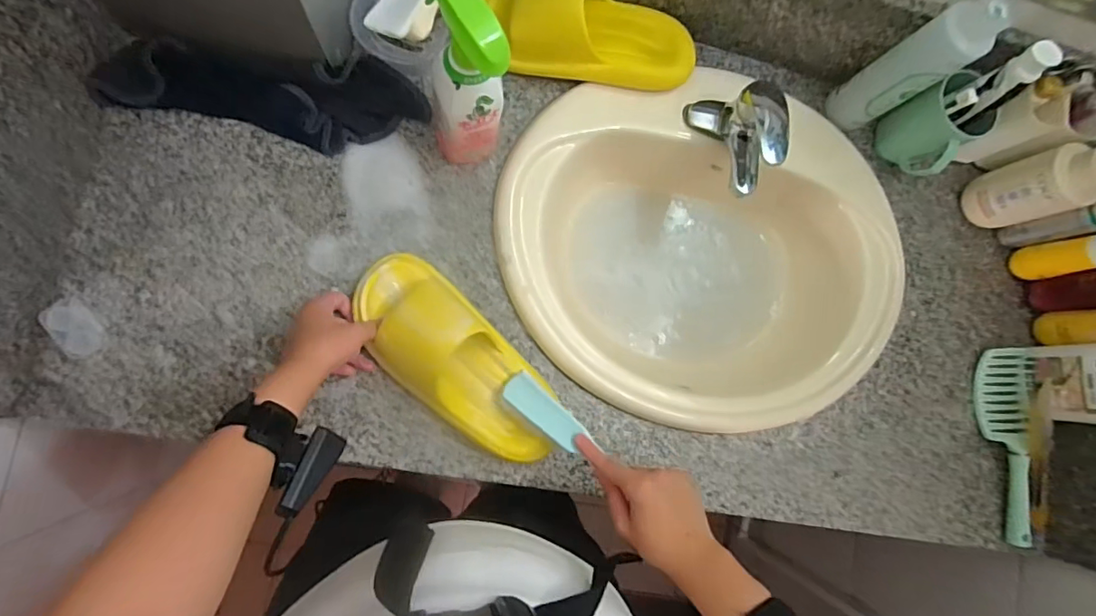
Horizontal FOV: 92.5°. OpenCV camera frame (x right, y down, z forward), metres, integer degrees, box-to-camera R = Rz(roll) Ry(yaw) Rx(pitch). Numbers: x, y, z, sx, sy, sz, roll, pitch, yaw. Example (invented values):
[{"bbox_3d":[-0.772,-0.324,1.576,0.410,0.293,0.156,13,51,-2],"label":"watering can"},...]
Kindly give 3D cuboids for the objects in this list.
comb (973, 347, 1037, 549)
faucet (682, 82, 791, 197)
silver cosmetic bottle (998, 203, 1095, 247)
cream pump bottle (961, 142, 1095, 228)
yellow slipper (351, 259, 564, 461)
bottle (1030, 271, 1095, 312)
[{"bbox_3d":[0.611,0.183,0.700,0.068,0.035,0.257,3,85,-10],"label":"comb"},{"bbox_3d":[0.239,-0.208,0.631,0.088,0.083,0.129,-22,90,-10],"label":"faucet"},{"bbox_3d":[0.668,-0.113,0.674,0.042,0.172,0.045,-11,88,-11],"label":"silver cosmetic bottle"},{"bbox_3d":[0.634,-0.156,0.653,0.080,0.200,0.078,-14,88,-11],"label":"cream pump bottle"},{"bbox_3d":[-0.095,0.058,0.548,0.111,0.077,0.260,-39,97,-9],"label":"yellow slipper"},{"bbox_3d":[0.701,-0.023,0.675,0.032,0.163,0.046,-1,86,-11],"label":"bottle"}]

